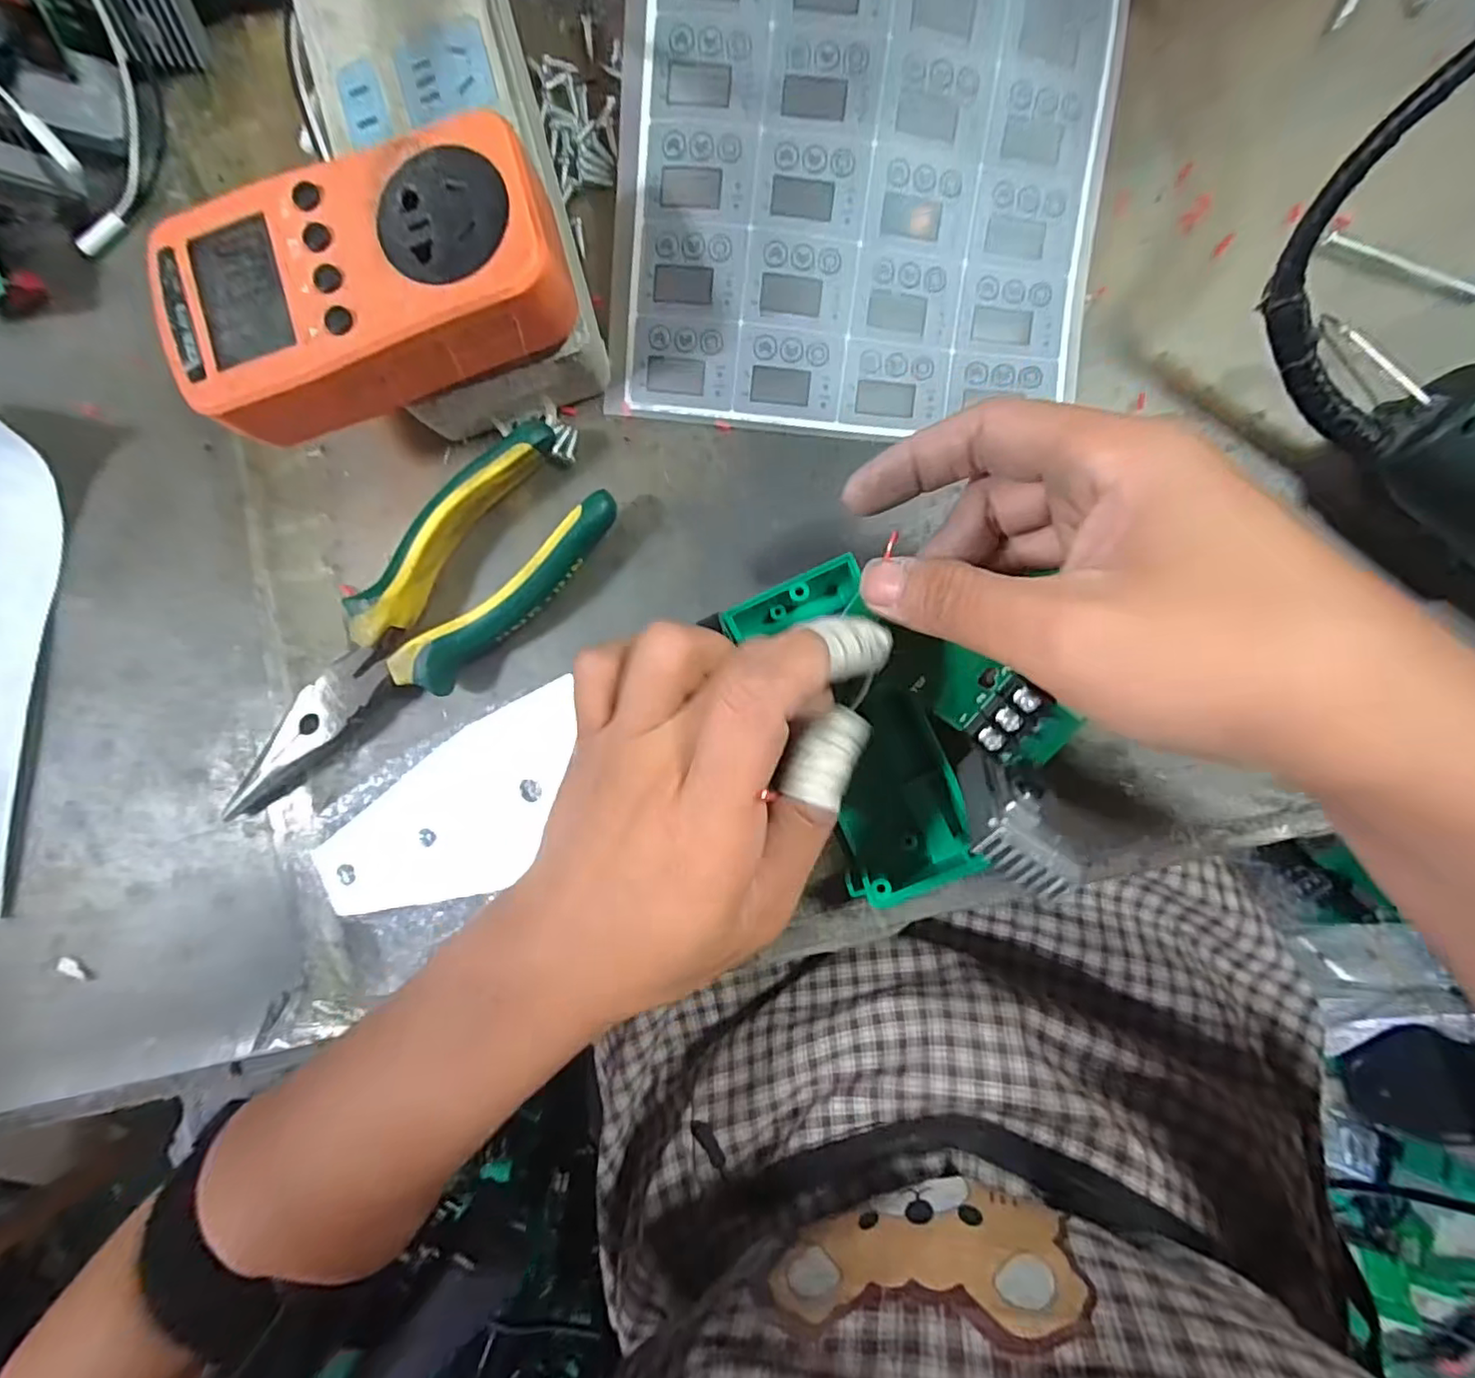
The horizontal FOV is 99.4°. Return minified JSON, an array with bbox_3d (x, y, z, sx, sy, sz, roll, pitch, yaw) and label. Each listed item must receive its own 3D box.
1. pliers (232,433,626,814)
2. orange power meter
[{"bbox_3d":[-0.129,-0.020,0.245,0.186,0.023,0.052,-42,86,3],"label":"pliers"},{"bbox_3d":[-0.118,-0.131,0.204,0.123,0.032,0.065,-18,88,4],"label":"orange power meter"}]

